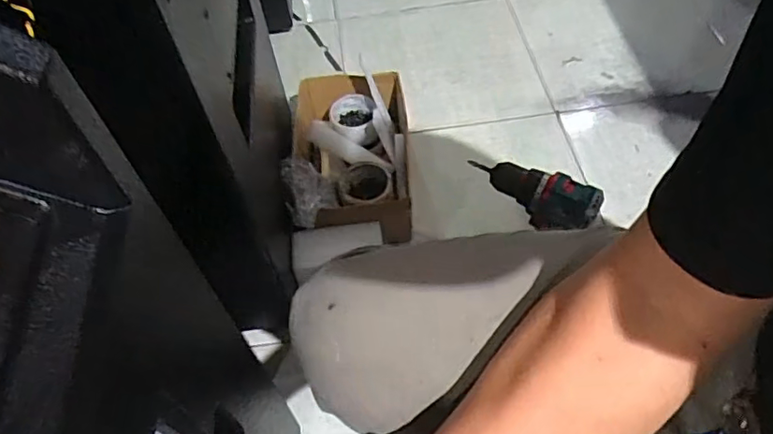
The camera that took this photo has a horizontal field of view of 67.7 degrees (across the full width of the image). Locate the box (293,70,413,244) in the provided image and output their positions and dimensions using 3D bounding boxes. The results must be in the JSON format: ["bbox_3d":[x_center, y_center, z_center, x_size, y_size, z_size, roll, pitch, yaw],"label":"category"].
[{"bbox_3d":[-0.057,-0.107,1.006,0.187,0.127,0.313,-4,54,2],"label":"box"}]

